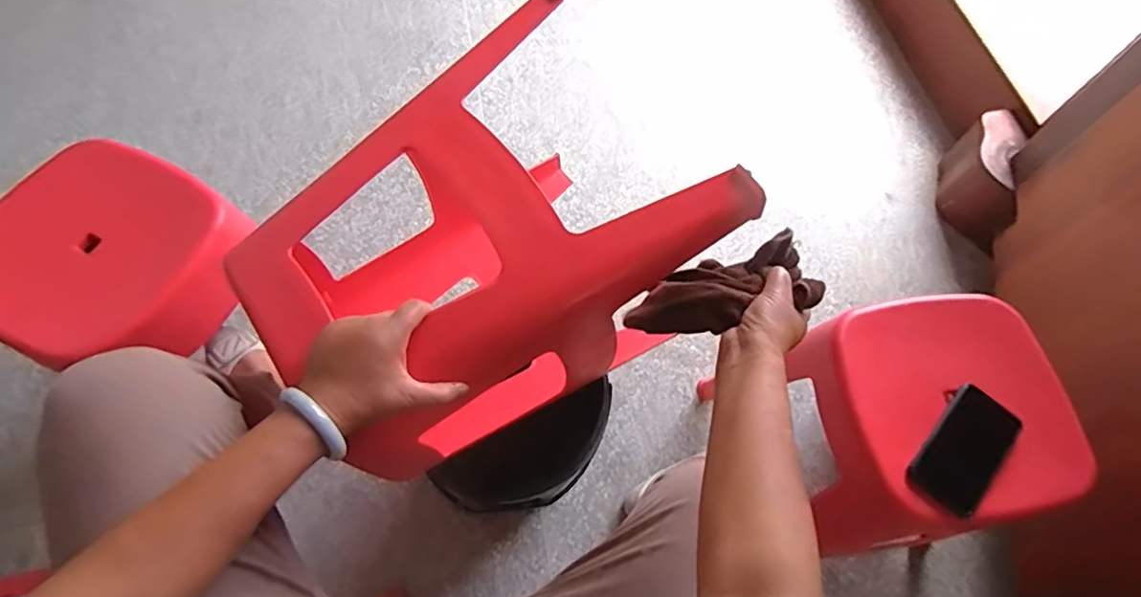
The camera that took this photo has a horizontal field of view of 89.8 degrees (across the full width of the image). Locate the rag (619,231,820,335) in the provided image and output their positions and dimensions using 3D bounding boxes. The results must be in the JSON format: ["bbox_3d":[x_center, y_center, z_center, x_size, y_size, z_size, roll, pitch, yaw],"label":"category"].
[{"bbox_3d":[0.152,-0.001,0.589,0.189,0.063,0.077,-21,66,8],"label":"rag"}]

